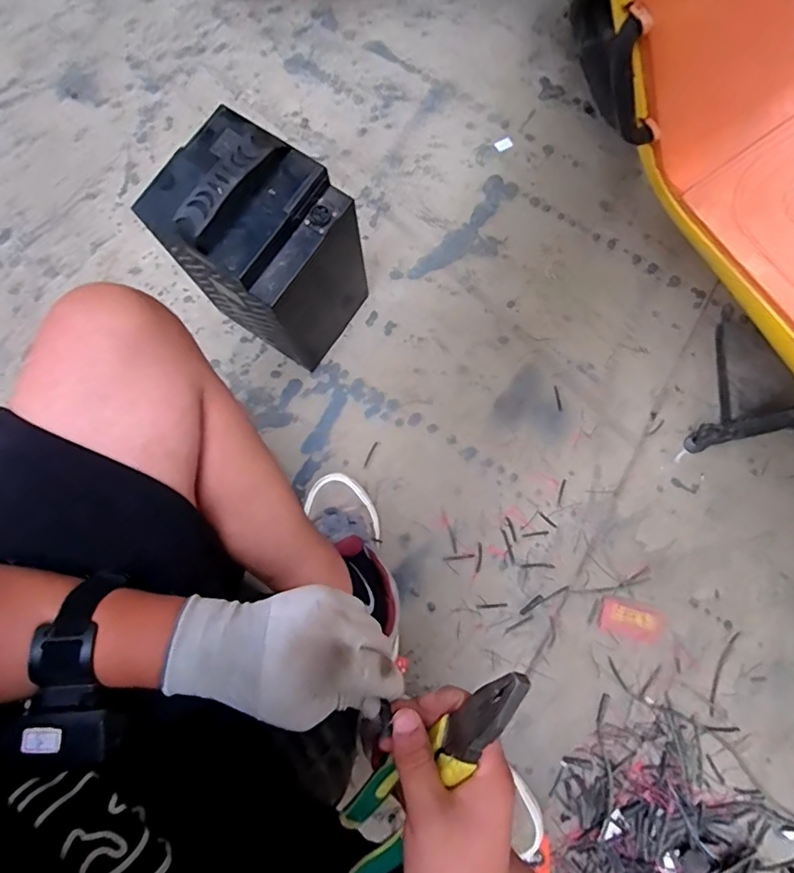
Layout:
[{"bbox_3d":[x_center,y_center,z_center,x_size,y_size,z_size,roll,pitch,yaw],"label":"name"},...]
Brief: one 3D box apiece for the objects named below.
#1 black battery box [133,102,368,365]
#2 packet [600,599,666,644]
[{"bbox_3d":[-0.162,-0.234,0.650,0.179,0.301,0.161,31,82,6],"label":"black battery box"},{"bbox_3d":[0.326,0.258,0.708,0.085,0.005,0.045,17,80,3],"label":"packet"}]

